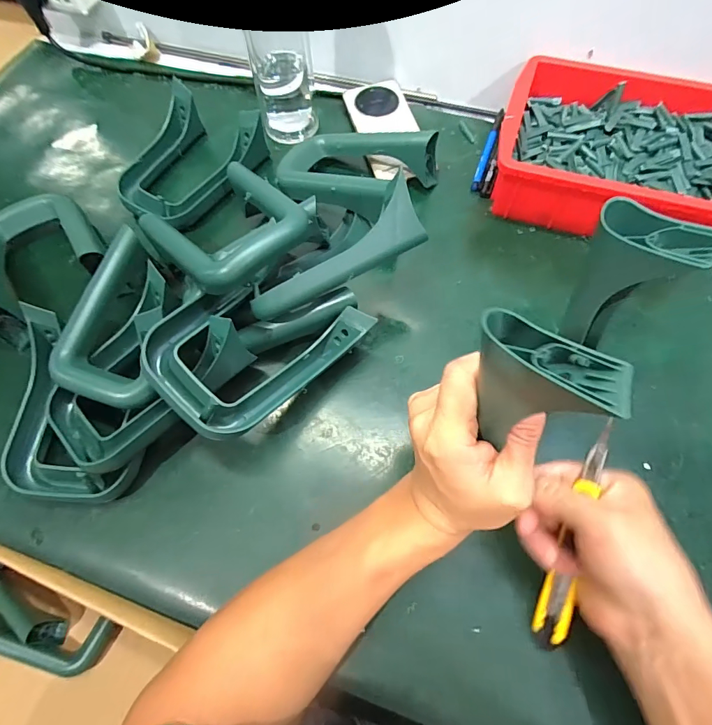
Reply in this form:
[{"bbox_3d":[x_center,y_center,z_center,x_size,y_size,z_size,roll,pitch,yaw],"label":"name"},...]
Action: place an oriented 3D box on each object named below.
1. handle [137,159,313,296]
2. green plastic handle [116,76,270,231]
[{"bbox_3d":[-0.119,-0.125,0.353,0.120,0.037,0.145,-35,69,-14],"label":"handle"},{"bbox_3d":[-0.195,-0.229,0.461,0.124,0.051,0.159,26,70,13],"label":"green plastic handle"}]

